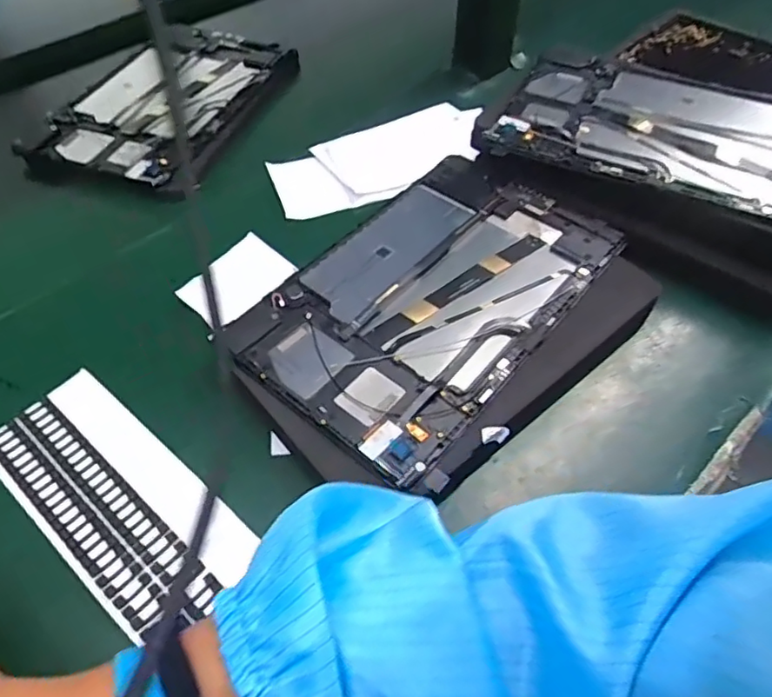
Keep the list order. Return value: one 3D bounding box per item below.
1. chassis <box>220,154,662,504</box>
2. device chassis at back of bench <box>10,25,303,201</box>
[{"bbox_3d":[0.036,-0.020,0.376,0.176,0.034,0.246,37,60,24],"label":"chassis"},{"bbox_3d":[-0.196,-0.228,0.545,0.163,0.014,0.248,16,54,10],"label":"device chassis at back of bench"}]

